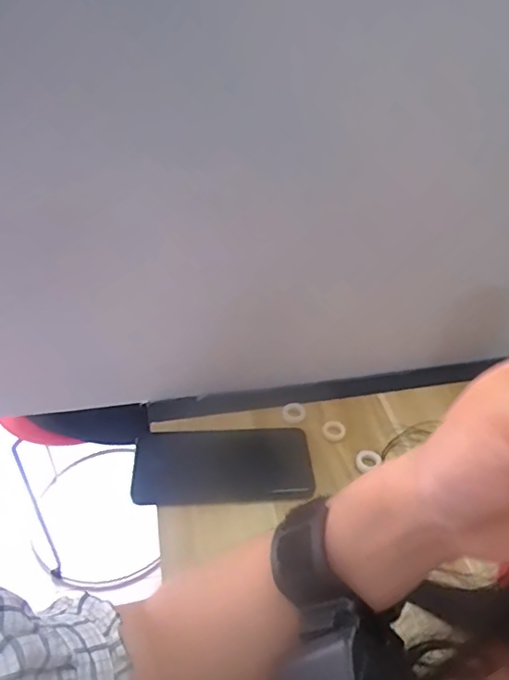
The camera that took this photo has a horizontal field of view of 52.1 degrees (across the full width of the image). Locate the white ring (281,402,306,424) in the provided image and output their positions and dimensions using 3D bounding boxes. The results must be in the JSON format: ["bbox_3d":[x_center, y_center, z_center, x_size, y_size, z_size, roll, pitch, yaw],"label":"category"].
[{"bbox_3d":[0.040,0.074,0.530,0.024,0.006,0.026,2,40,-1],"label":"white ring"}]

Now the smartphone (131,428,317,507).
[{"bbox_3d":[-0.028,0.112,0.479,0.158,0.011,0.080,0,40,-4],"label":"smartphone"}]

